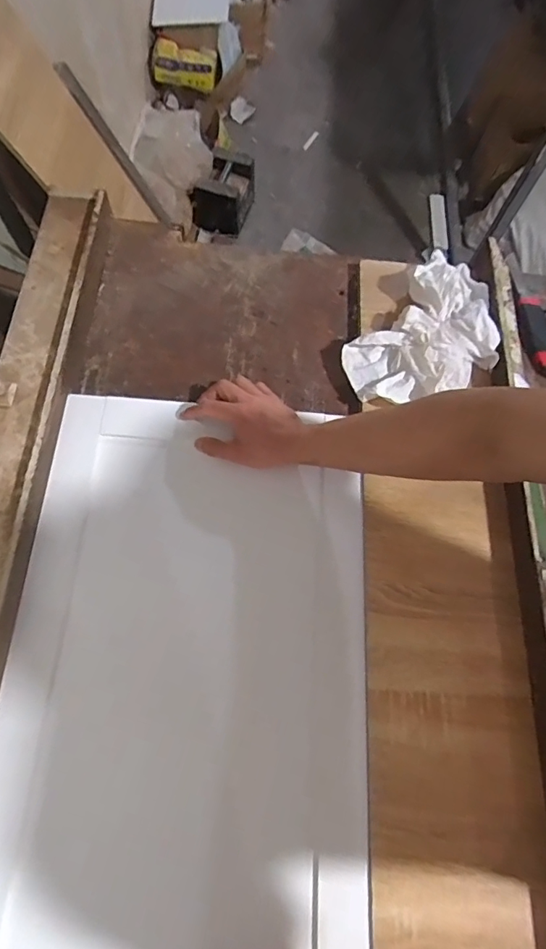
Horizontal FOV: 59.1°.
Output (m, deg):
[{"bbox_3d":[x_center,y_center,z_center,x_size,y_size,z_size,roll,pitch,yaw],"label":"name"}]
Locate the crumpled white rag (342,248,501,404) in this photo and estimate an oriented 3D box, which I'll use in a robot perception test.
[{"bbox_3d":[0.220,-0.184,0.669,0.161,0.073,0.256,41,72,12],"label":"crumpled white rag"}]

